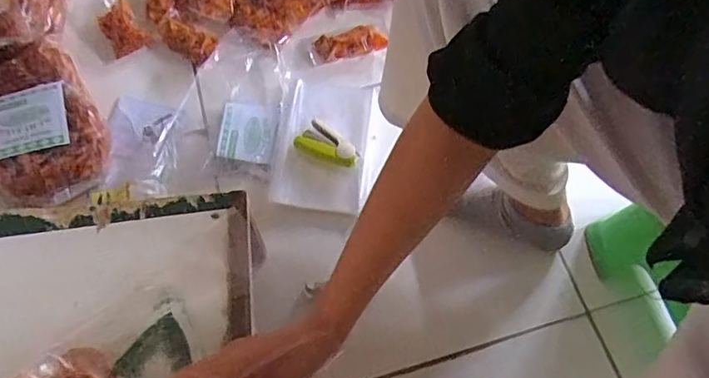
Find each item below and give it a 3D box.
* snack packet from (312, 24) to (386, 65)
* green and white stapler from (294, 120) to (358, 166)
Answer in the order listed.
[{"bbox_3d":[-0.011,-0.227,0.842,0.117,0.010,0.049,-19,65,-8],"label":"snack packet"},{"bbox_3d":[-0.034,-0.060,0.741,0.084,0.019,0.055,28,68,14],"label":"green and white stapler"}]

